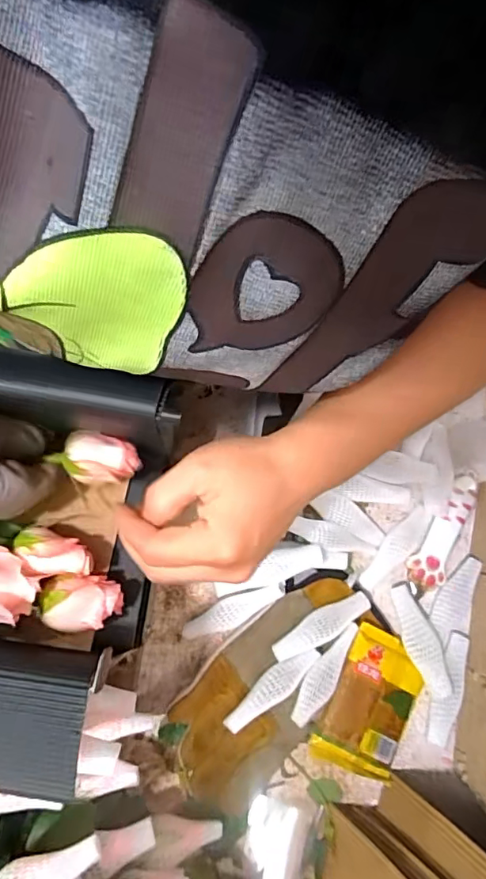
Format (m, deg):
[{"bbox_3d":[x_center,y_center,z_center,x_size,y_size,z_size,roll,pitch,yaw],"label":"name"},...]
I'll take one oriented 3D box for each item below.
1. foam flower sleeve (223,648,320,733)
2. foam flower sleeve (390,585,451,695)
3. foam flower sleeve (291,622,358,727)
[{"bbox_3d":[0.025,0.203,0.423,0.090,0.015,0.023,-35,79,-9],"label":"foam flower sleeve"},{"bbox_3d":[0.146,0.165,0.431,0.027,0.019,0.087,-9,76,-4],"label":"foam flower sleeve"},{"bbox_3d":[0.068,0.189,0.424,0.022,0.014,0.088,37,66,7],"label":"foam flower sleeve"}]

